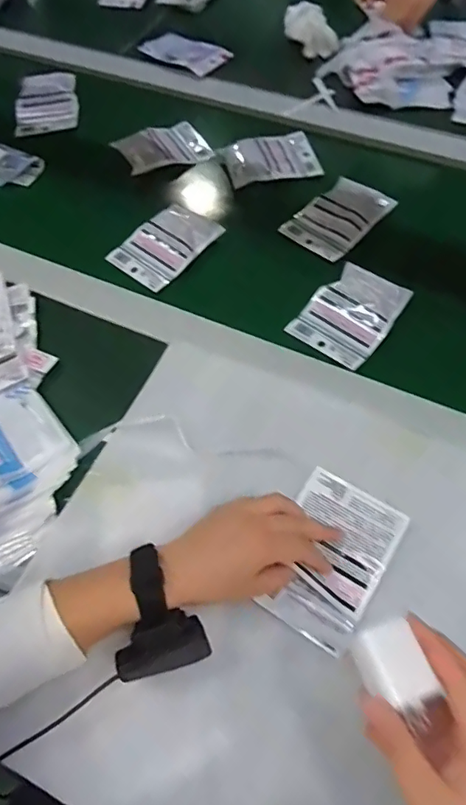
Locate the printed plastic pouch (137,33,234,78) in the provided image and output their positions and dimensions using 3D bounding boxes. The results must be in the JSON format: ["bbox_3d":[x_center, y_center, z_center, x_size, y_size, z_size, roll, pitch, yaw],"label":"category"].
[{"bbox_3d":[-0.080,-0.596,0.910,0.132,0.036,0.087,26,63,17],"label":"printed plastic pouch"}]

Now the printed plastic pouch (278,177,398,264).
[{"bbox_3d":[0.142,-0.250,0.703,0.093,0.022,0.135,39,68,23],"label":"printed plastic pouch"}]

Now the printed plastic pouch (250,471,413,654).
[{"bbox_3d":[0.085,0.135,0.471,0.095,0.012,0.139,29,65,18],"label":"printed plastic pouch"}]

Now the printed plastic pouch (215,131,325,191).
[{"bbox_3d":[0.056,-0.359,0.771,0.131,0.028,0.092,-13,59,-5],"label":"printed plastic pouch"}]

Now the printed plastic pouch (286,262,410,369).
[{"bbox_3d":[0.137,-0.106,0.618,0.097,0.019,0.120,36,84,17],"label":"printed plastic pouch"}]

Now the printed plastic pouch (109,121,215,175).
[{"bbox_3d":[-0.104,-0.386,0.796,0.135,0.036,0.094,-27,62,-13],"label":"printed plastic pouch"}]

